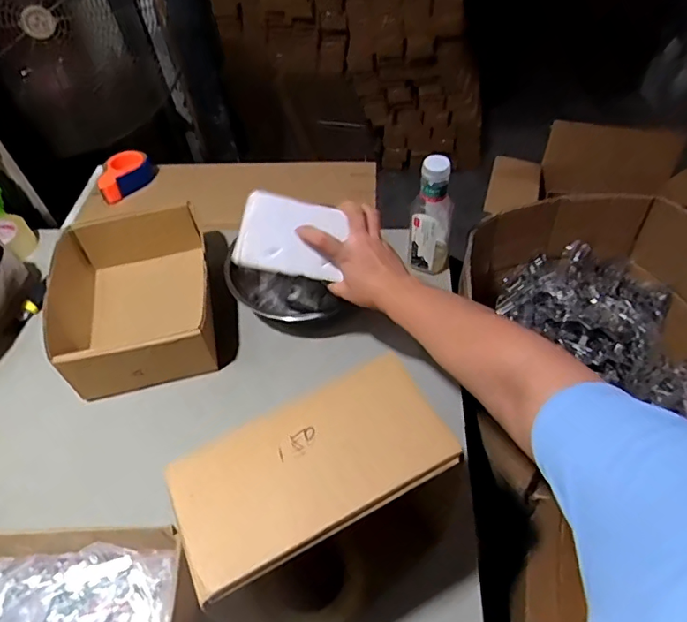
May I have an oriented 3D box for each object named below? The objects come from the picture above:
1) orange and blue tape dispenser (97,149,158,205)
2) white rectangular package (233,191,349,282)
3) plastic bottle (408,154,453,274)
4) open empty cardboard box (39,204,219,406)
[{"bbox_3d":[-0.508,-0.312,1.171,0.080,0.050,0.143,24,57,21],"label":"orange and blue tape dispenser"},{"bbox_3d":[-0.065,-0.091,0.619,0.125,0.090,0.010,10,10,-3],"label":"white rectangular package"},{"bbox_3d":[0.140,-0.149,0.791,0.068,0.207,0.082,4,52,8],"label":"plastic bottle"},{"bbox_3d":[-0.330,-0.019,0.807,0.228,0.110,0.308,-14,52,-7],"label":"open empty cardboard box"}]

